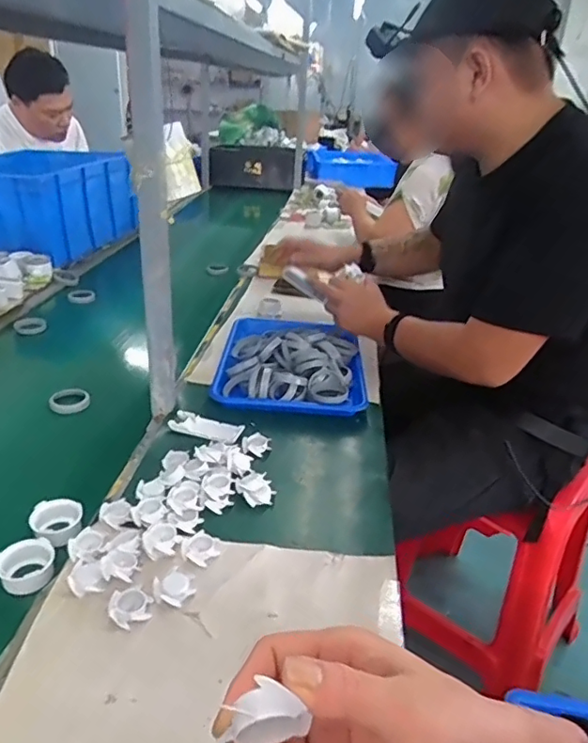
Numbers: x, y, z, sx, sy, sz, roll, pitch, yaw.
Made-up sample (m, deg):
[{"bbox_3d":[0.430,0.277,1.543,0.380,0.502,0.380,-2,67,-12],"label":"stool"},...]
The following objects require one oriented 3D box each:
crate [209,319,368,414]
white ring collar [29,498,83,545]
[{"bbox_3d":[-0.005,-0.028,0.983,0.252,0.064,0.318,2,27,-2],"label":"crate"},{"bbox_3d":[-0.264,0.169,0.618,0.054,0.024,0.054,3,27,-1],"label":"white ring collar"}]

